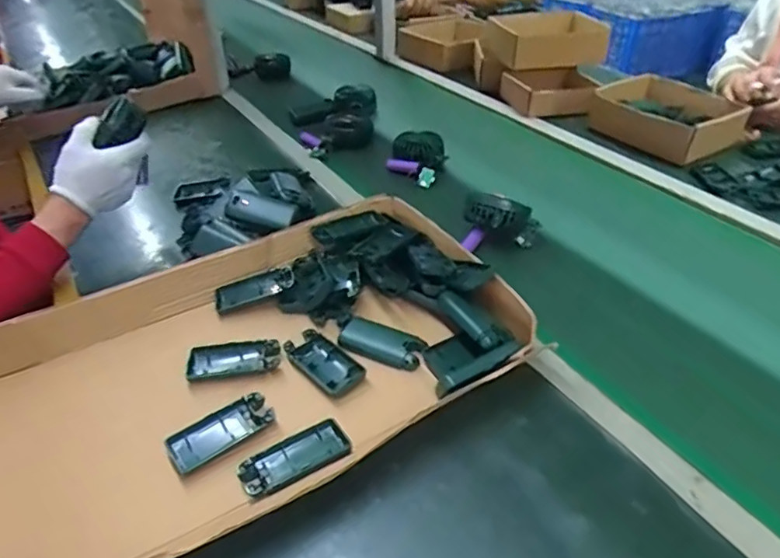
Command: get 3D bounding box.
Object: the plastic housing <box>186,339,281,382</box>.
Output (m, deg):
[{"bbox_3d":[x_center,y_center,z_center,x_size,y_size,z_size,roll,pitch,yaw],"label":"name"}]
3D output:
[{"bbox_3d":[-0.164,0.083,0.593,0.093,0.016,0.043,-11,39,-6],"label":"plastic housing"}]

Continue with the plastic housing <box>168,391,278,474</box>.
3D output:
[{"bbox_3d":[-0.155,0.142,0.523,0.094,0.016,0.042,-28,43,-25],"label":"plastic housing"}]

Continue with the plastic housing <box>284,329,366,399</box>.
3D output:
[{"bbox_3d":[-0.067,0.085,0.584,0.048,0.012,0.089,-30,44,-27],"label":"plastic housing"}]

